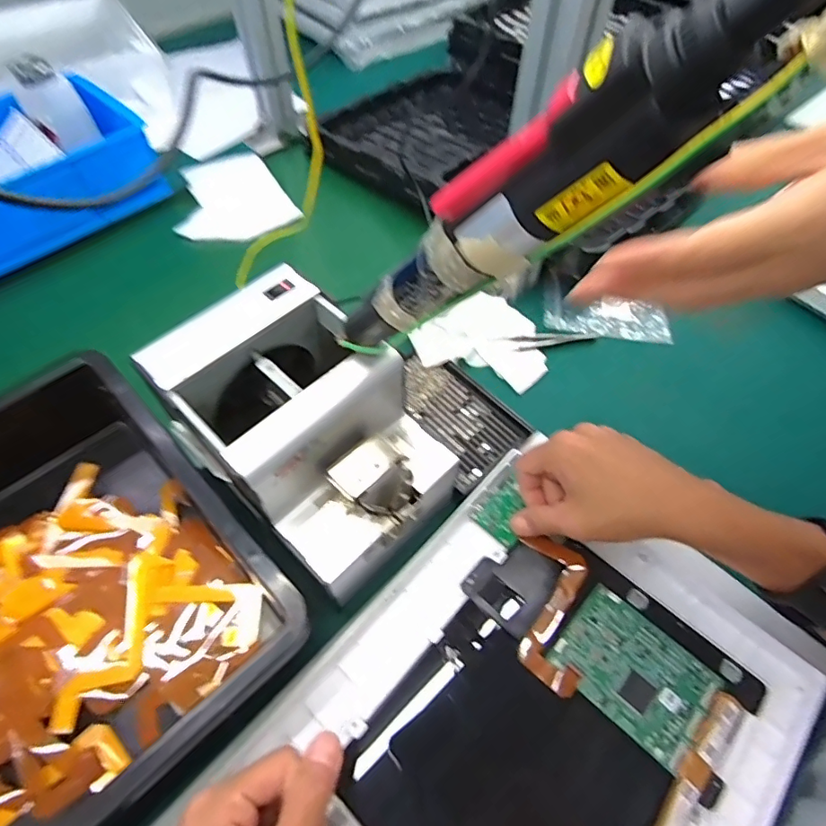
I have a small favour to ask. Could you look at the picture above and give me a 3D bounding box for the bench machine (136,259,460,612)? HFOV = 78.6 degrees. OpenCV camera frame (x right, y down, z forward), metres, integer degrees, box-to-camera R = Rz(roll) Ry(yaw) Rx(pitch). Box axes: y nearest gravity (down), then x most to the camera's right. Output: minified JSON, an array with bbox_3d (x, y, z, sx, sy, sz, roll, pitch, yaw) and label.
[{"bbox_3d":[-0.069,0.016,0.362,0.185,0.132,0.136,35,63,21],"label":"bench machine"}]

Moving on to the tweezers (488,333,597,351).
[{"bbox_3d":[0.129,-0.072,0.512,0.096,0.007,0.018,-4,59,-5],"label":"tweezers"}]

